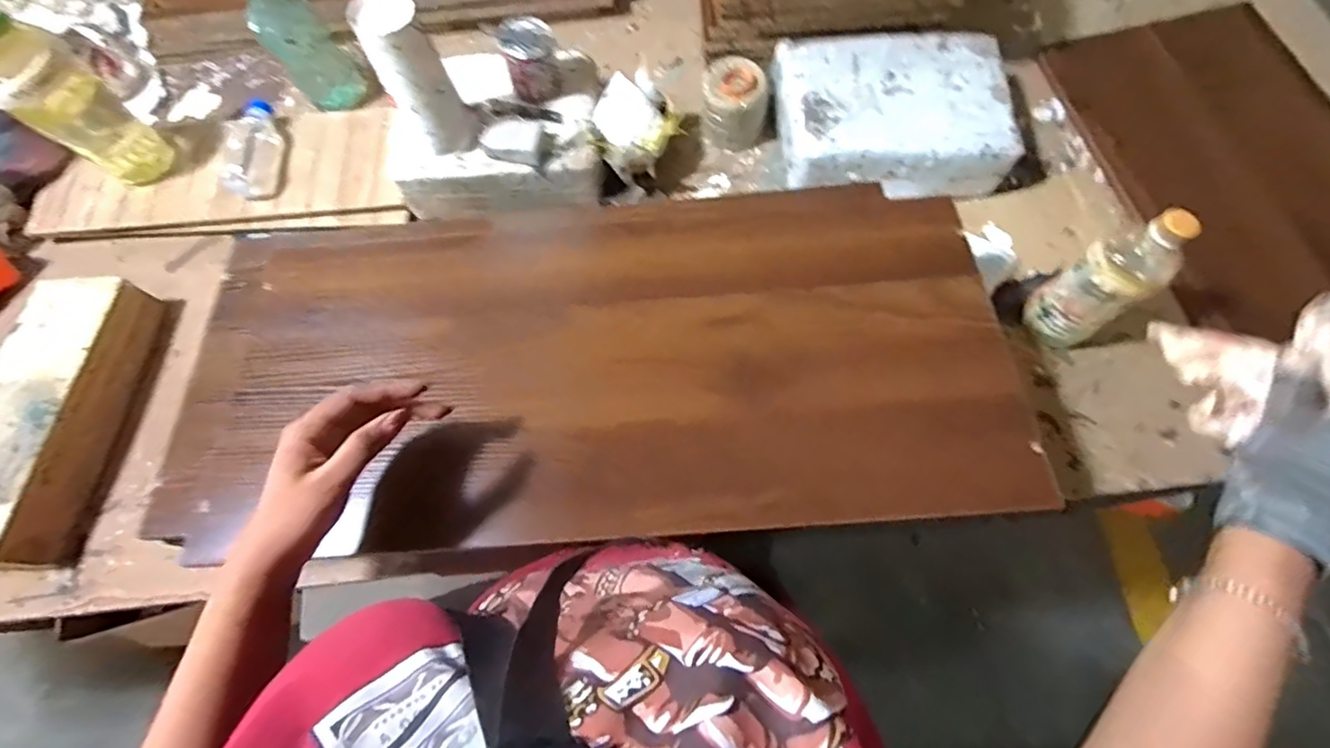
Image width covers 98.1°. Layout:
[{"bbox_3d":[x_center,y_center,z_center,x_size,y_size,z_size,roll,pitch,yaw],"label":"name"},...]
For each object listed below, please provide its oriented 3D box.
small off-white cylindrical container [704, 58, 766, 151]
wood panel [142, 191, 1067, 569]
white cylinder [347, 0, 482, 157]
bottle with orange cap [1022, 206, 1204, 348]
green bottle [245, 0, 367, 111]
[{"bbox_3d":[0.094,-0.375,0.799,0.091,0.094,0.085,-1,70,2],"label":"small off-white cylindrical container"},{"bbox_3d":[-0.074,-0.026,0.546,0.755,0.016,0.357,-4,63,2],"label":"wood panel"},{"bbox_3d":[-0.283,-0.331,0.687,0.079,0.212,0.072,-25,71,-7],"label":"white cylinder"},{"bbox_3d":[0.459,-0.101,0.600,0.065,0.191,0.075,-36,73,-10],"label":"bottle with orange cap"},{"bbox_3d":[-0.496,-0.448,0.792,0.087,0.201,0.062,-31,72,-9],"label":"green bottle"}]

